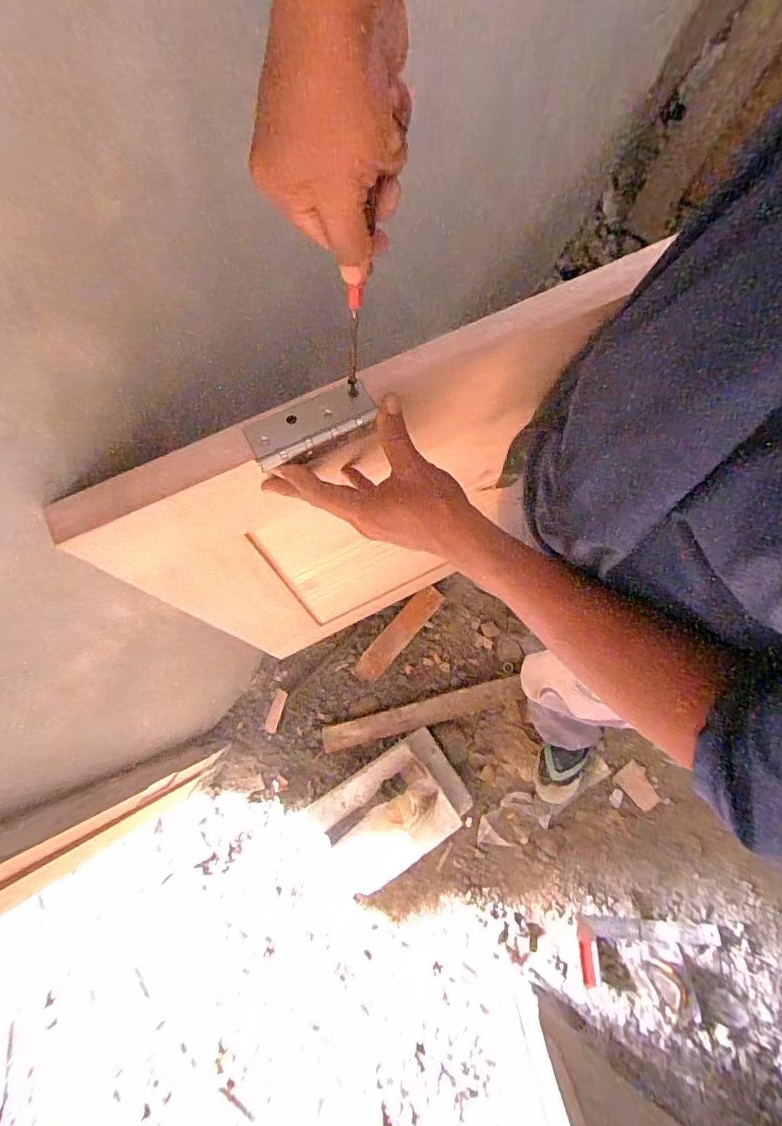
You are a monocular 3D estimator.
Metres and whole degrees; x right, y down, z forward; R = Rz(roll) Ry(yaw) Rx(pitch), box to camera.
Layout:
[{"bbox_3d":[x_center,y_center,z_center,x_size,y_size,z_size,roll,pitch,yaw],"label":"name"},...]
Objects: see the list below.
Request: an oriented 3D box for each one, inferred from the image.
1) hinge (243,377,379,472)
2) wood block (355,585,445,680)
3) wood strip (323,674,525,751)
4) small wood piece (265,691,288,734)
[{"bbox_3d":[-0.062,-0.110,0.393,0.100,0.011,0.045,-28,81,-10],"label":"hinge"},{"bbox_3d":[0.023,0.173,1.258,0.063,0.015,0.280,41,85,9],"label":"wood block"},{"bbox_3d":[0.082,0.363,1.215,0.490,0.027,0.062,-15,80,1],"label":"wood strip"},{"bbox_3d":[-0.277,0.358,1.219,0.030,0.006,0.099,19,65,-6],"label":"small wood piece"}]

